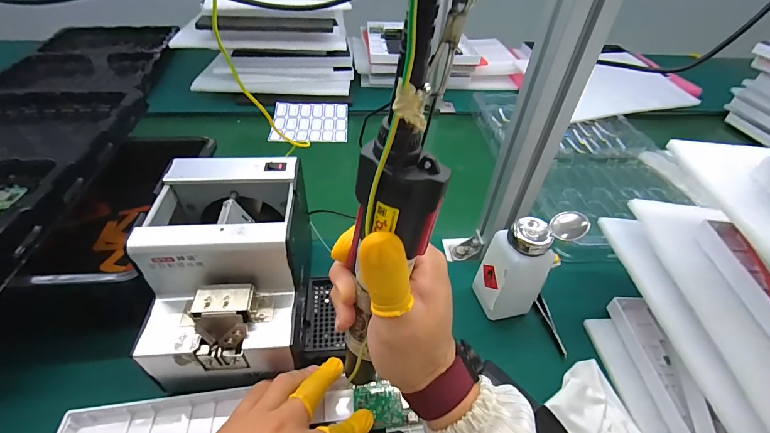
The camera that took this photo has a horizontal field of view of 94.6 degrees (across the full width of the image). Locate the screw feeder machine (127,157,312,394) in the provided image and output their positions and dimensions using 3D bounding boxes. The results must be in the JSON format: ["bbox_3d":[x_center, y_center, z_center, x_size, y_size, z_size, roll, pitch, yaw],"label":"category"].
[{"bbox_3d":[-0.142,0.050,0.344,0.131,0.134,0.177,-2,43,-6],"label":"screw feeder machine"}]

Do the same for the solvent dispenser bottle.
[{"bbox_3d":[0.146,0.053,0.376,0.076,0.135,0.046,-3,43,-8],"label":"solvent dispenser bottle"}]

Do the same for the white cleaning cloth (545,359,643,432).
[{"bbox_3d":[0.198,0.192,0.324,0.071,0.019,0.103,-13,45,-18],"label":"white cleaning cloth"}]

